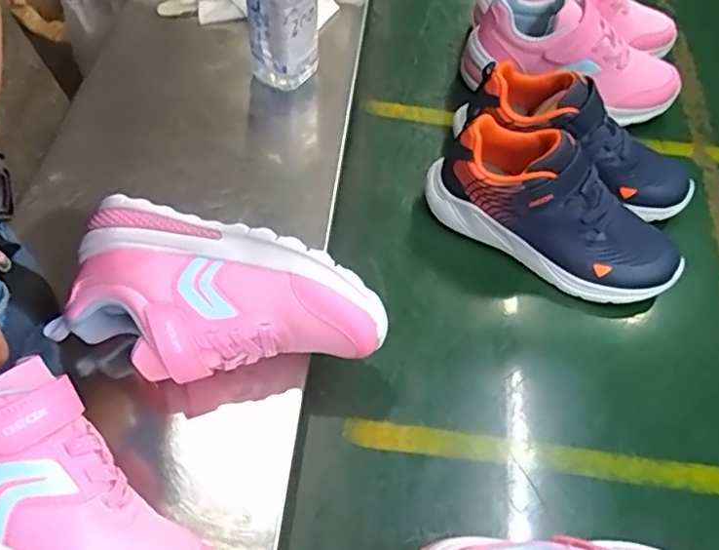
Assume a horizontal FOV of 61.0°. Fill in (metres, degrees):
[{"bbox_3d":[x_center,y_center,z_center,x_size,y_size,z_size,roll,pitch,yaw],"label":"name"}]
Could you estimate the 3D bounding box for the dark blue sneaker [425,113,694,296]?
[{"bbox_3d":[0.169,-0.056,0.529,0.219,0.095,0.080,31,61,14],"label":"dark blue sneaker"}]

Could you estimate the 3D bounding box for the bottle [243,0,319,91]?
[{"bbox_3d":[-0.071,-0.251,0.557,0.066,0.160,0.072,-3,59,-6],"label":"bottle"}]

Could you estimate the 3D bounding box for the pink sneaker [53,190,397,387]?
[{"bbox_3d":[-0.096,0.023,0.410,0.216,0.067,0.100,17,59,6],"label":"pink sneaker"}]

